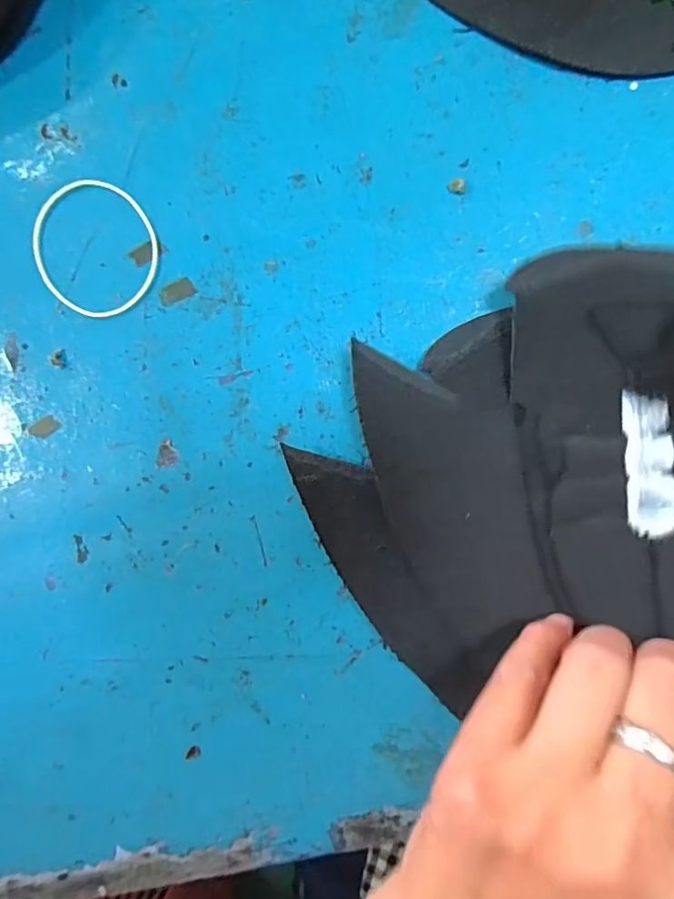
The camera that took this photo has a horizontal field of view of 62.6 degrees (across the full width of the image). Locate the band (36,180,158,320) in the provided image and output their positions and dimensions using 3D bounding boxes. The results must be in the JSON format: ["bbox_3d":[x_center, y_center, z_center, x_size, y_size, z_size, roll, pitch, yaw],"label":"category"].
[{"bbox_3d":[-0.101,-0.083,0.226,0.050,0.004,0.061,-34,85,4],"label":"band"}]

